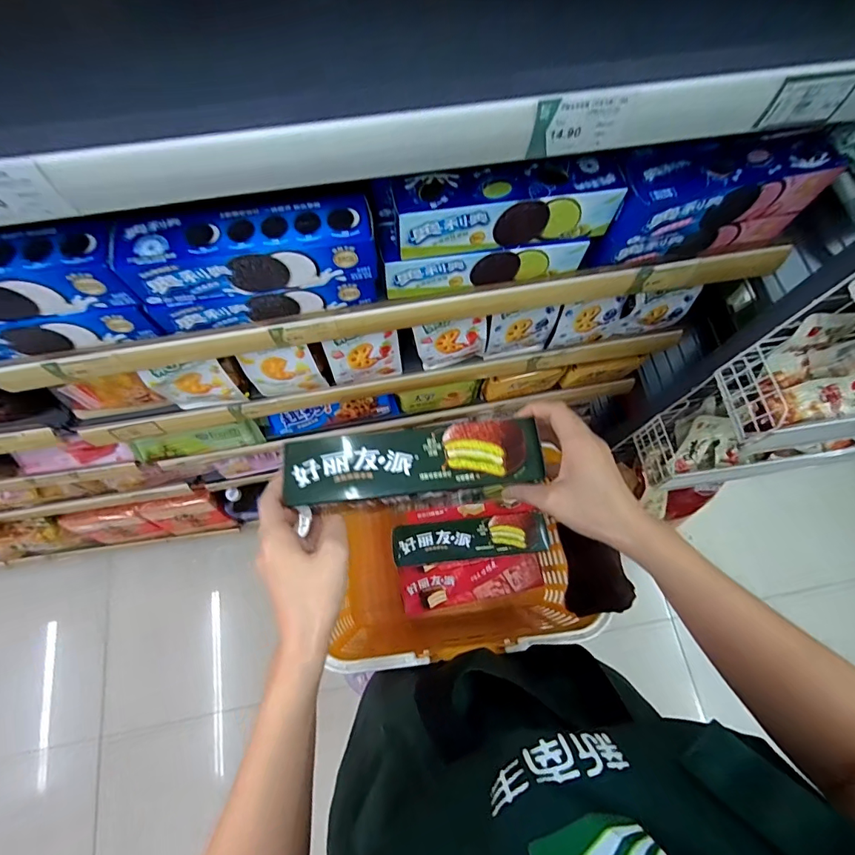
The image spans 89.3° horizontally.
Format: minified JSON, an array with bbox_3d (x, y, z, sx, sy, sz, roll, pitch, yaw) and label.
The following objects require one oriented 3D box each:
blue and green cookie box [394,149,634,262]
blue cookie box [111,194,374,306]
[{"bbox_3d":[0.070,-0.206,0.407,0.214,0.055,0.048,-8,71,-5],"label":"blue and green cookie box"},{"bbox_3d":[-0.154,-0.155,0.388,0.211,0.061,0.048,-9,71,-5],"label":"blue cookie box"}]

